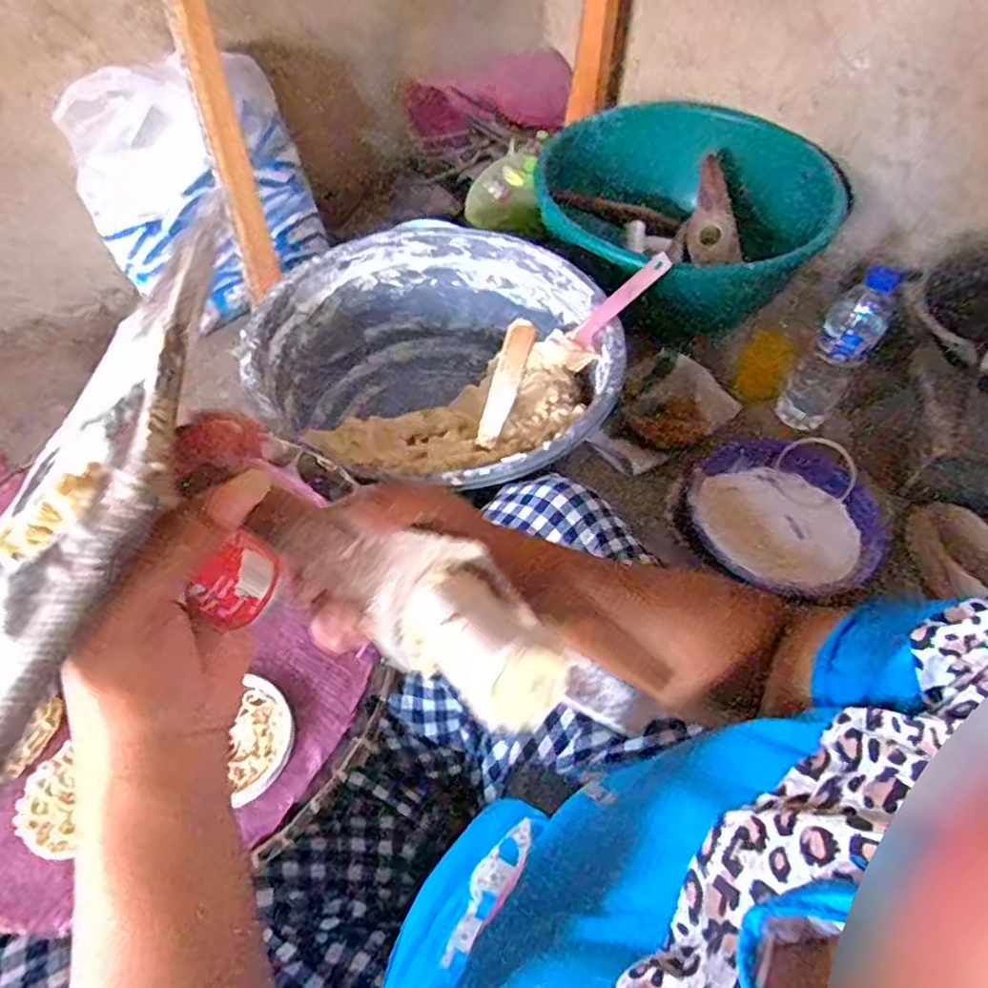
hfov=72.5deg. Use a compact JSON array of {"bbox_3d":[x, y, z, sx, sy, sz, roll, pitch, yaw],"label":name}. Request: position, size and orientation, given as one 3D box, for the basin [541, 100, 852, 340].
[{"bbox_3d":[0.261,-0.427,1.053,0.445,0.163,0.445,0,53,0],"label":"basin"}]

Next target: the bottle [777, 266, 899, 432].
[{"bbox_3d":[0.423,-0.172,0.843,0.074,0.197,0.054,24,56,17],"label":"bottle"}]

